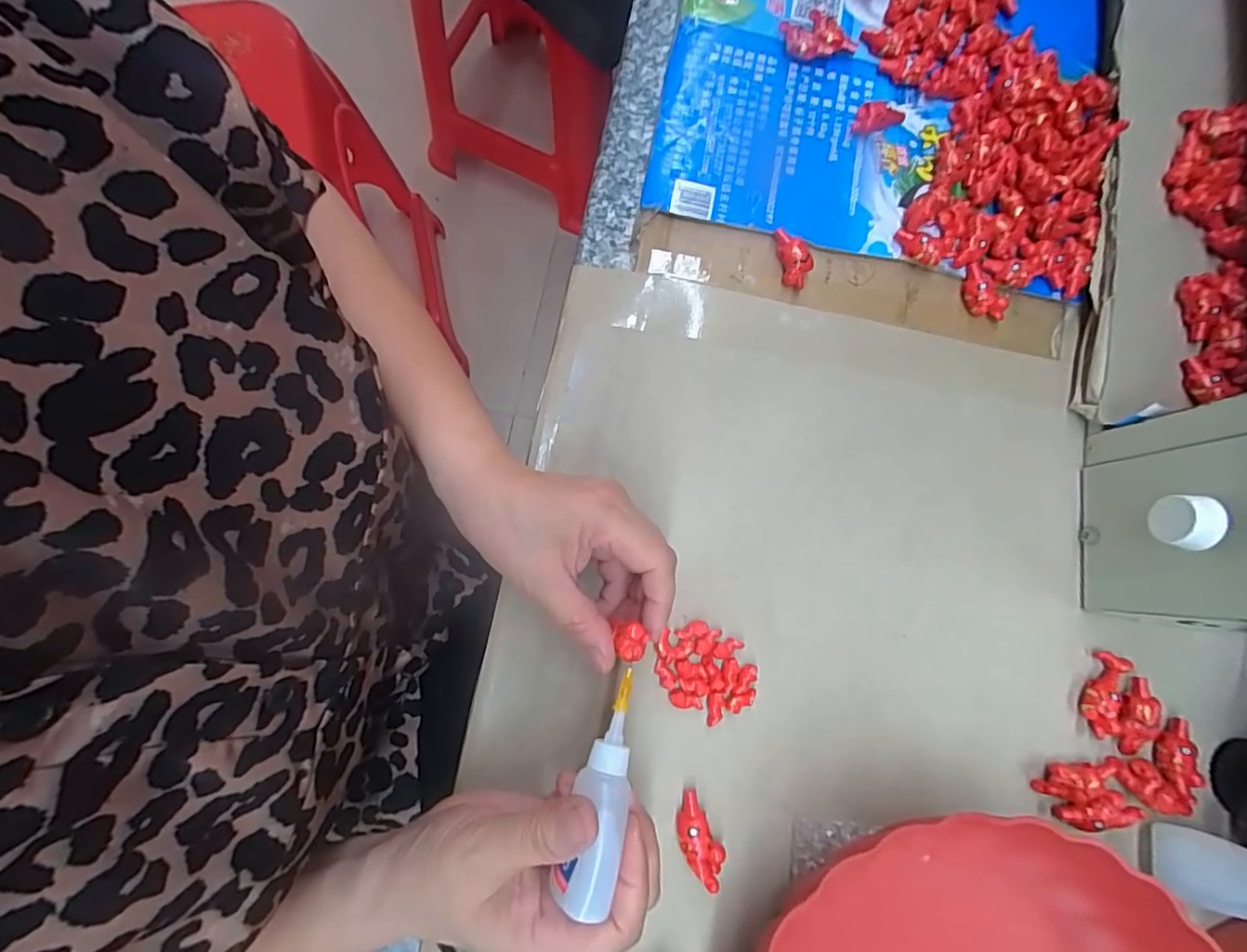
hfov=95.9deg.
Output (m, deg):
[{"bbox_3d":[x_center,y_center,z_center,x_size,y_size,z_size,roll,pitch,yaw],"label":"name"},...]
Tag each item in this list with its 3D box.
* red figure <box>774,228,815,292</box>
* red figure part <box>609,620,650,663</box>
[{"bbox_3d":[0.105,-0.134,0.347,0.019,0.012,0.035,-8,81,-7],"label":"red figure"},{"bbox_3d":[0.003,0.079,0.268,0.014,0.018,0.018,-15,80,-3],"label":"red figure part"}]

